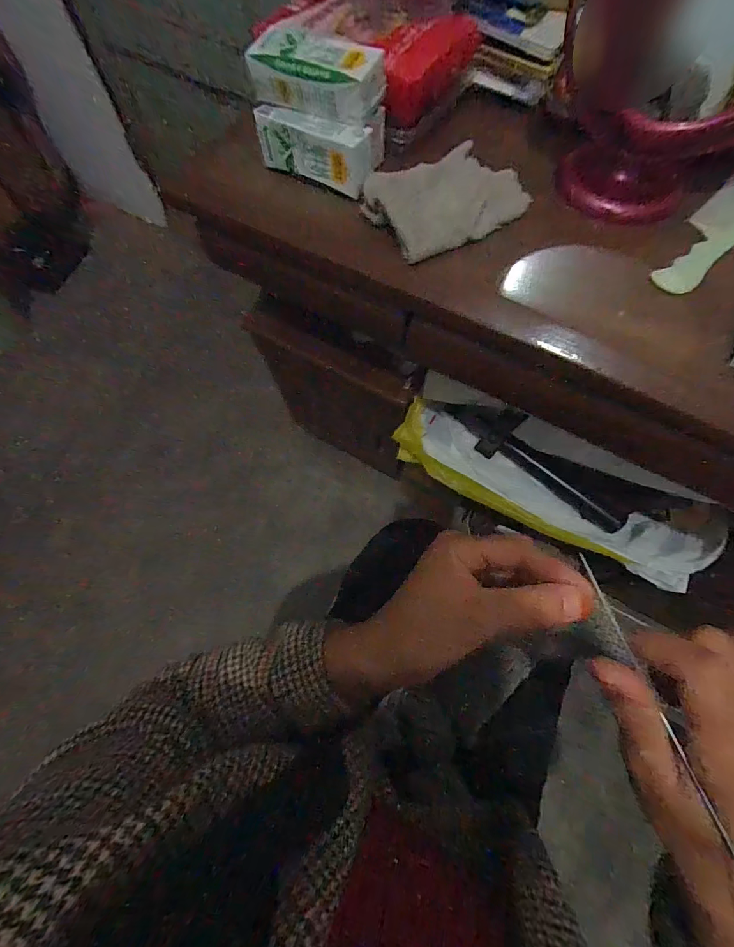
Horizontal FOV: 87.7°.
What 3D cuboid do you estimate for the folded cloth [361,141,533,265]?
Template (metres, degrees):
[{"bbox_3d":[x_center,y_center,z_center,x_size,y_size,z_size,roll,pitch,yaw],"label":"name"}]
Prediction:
[{"bbox_3d":[0.078,-0.273,0.364,0.140,0.031,0.100,-34,70,-11],"label":"folded cloth"}]

